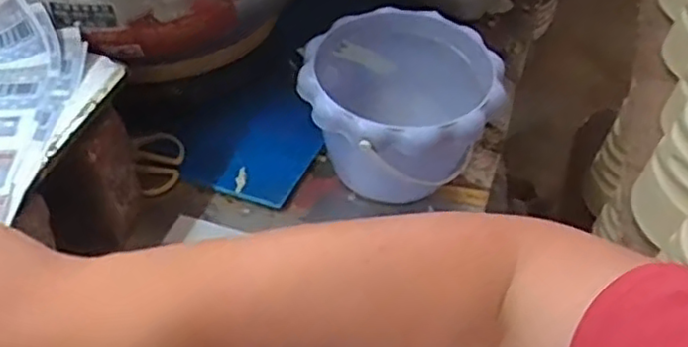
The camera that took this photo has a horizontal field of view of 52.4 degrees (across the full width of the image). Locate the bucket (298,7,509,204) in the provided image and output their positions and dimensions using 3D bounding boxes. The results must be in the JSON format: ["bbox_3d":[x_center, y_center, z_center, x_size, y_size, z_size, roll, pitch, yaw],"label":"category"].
[{"bbox_3d":[0.041,-0.046,0.582,0.148,0.118,0.145,3,49,-4],"label":"bucket"}]

